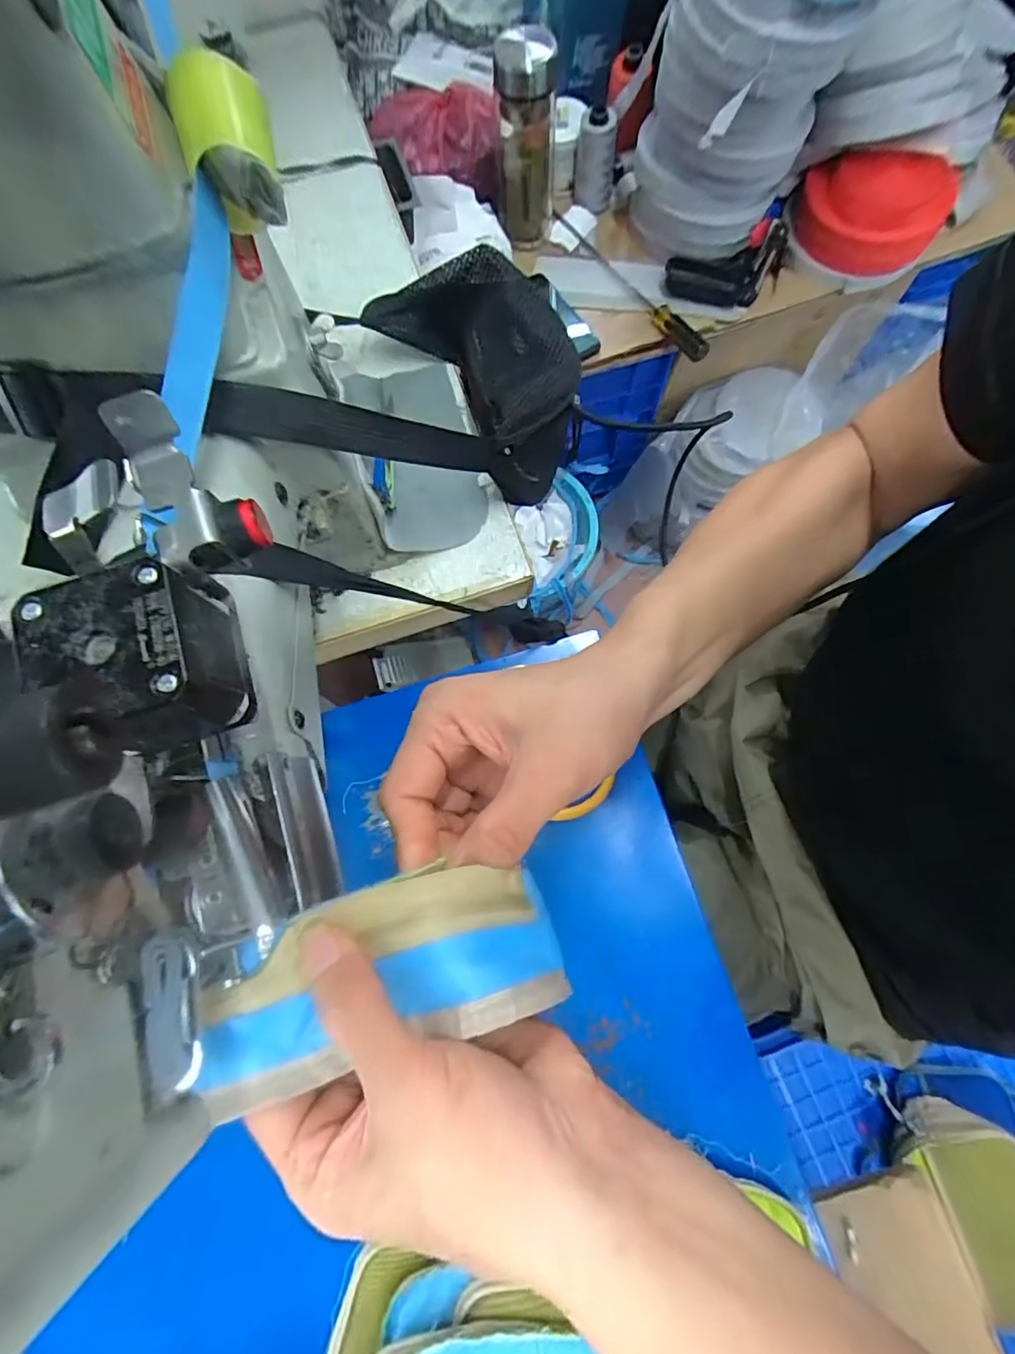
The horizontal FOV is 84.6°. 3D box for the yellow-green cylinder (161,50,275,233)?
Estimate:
[{"bbox_3d":[-0.126,-0.241,0.252,0.041,0.044,0.051,-12,77,-1],"label":"yellow-green cylinder"}]

